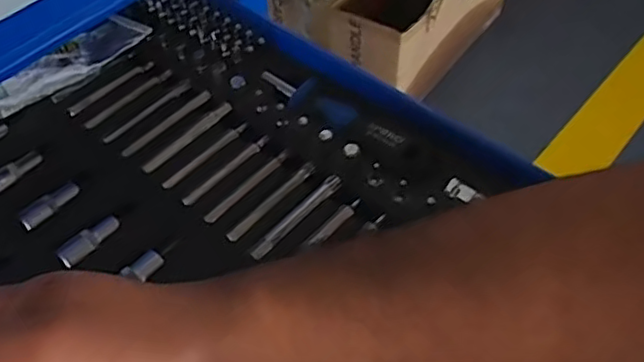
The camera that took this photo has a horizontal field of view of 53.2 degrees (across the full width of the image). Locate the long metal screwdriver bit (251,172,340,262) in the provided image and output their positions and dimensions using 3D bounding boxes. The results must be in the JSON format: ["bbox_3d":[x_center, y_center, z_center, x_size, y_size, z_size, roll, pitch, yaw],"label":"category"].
[{"bbox_3d":[-0.014,0.020,0.375,0.009,0.005,0.071,34,60,25],"label":"long metal screwdriver bit"}]

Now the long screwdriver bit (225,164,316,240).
[{"bbox_3d":[-0.029,0.011,0.379,0.008,0.004,0.069,34,60,25],"label":"long screwdriver bit"}]

